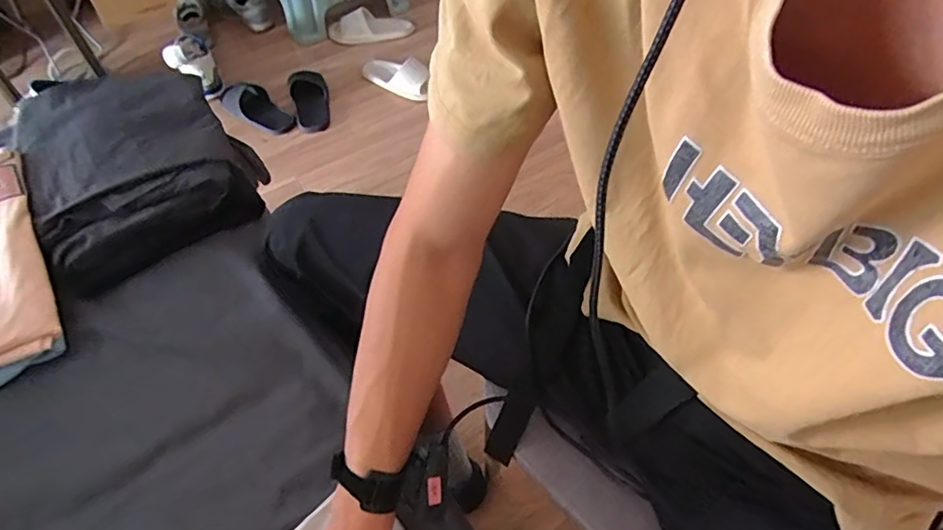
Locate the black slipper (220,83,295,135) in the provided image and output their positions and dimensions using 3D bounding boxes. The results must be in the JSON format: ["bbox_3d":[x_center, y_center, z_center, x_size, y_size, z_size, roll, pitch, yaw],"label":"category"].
[{"bbox_3d":[-0.593,-0.431,1.502,0.229,0.050,0.103,32,61,19],"label":"black slipper"}]

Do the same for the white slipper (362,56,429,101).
[{"bbox_3d":[-0.215,-0.554,1.582,0.254,0.055,0.114,29,60,18],"label":"white slipper"}]

